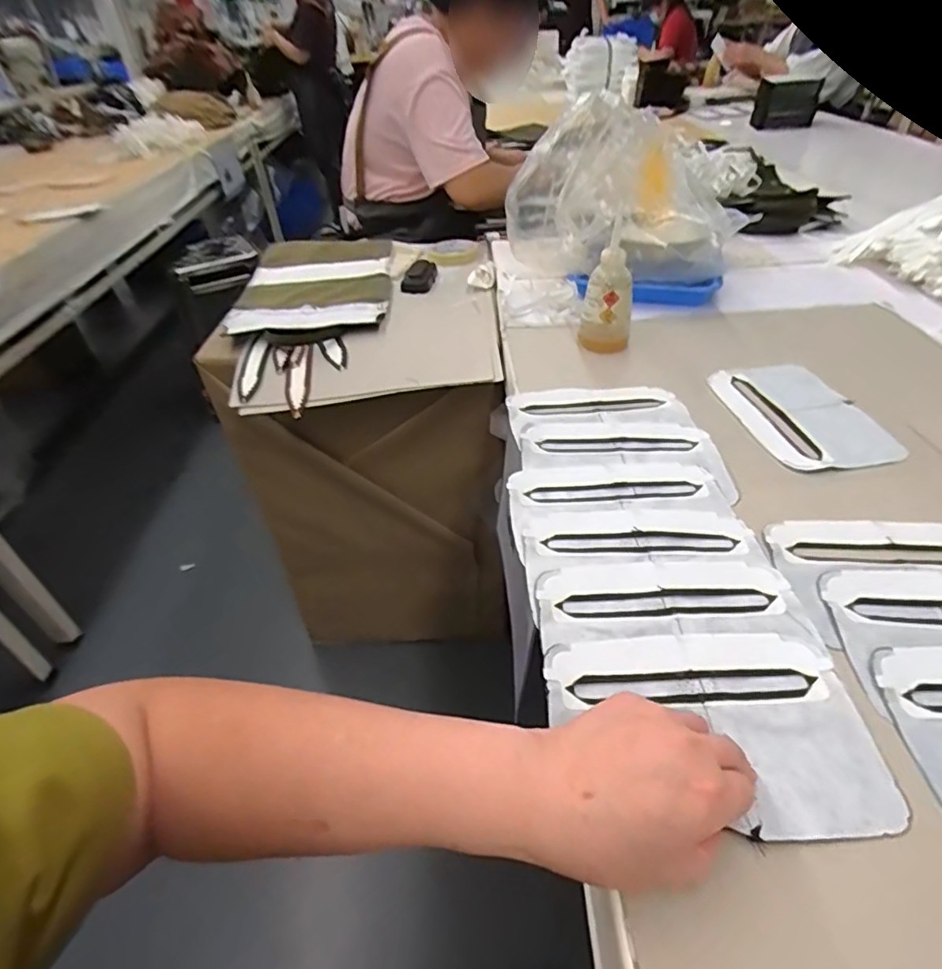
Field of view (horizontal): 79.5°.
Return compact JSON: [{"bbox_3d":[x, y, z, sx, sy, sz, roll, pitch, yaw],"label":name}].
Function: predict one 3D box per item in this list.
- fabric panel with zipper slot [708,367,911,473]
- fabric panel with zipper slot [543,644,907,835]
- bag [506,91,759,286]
[{"bbox_3d":[0.364,-0.079,0.631,0.133,0.006,0.198,-7,39,-3],"label":"fabric panel with zipper slot"},{"bbox_3d":[0.150,0.152,0.356,0.194,0.006,0.123,-1,40,-1],"label":"fabric panel with zipper slot"},{"bbox_3d":[0.254,-0.463,0.895,0.310,0.196,0.277,23,47,29],"label":"bag"}]

